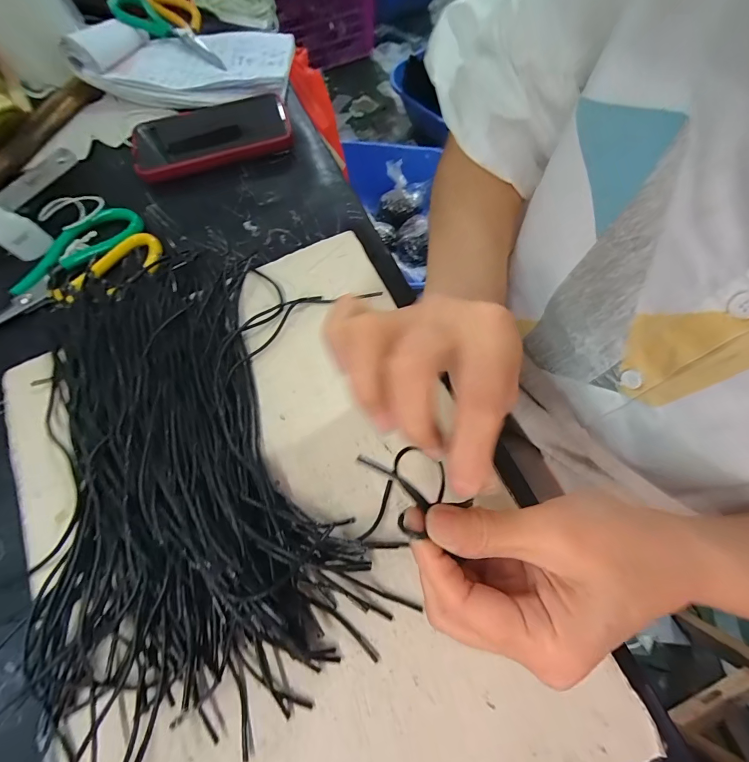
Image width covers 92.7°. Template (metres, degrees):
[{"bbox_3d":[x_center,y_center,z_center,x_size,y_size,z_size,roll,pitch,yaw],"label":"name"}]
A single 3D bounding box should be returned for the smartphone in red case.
[{"bbox_3d":[-0.175,-0.265,0.384,0.165,0.017,0.091,-17,69,-5],"label":"smartphone in red case"}]

